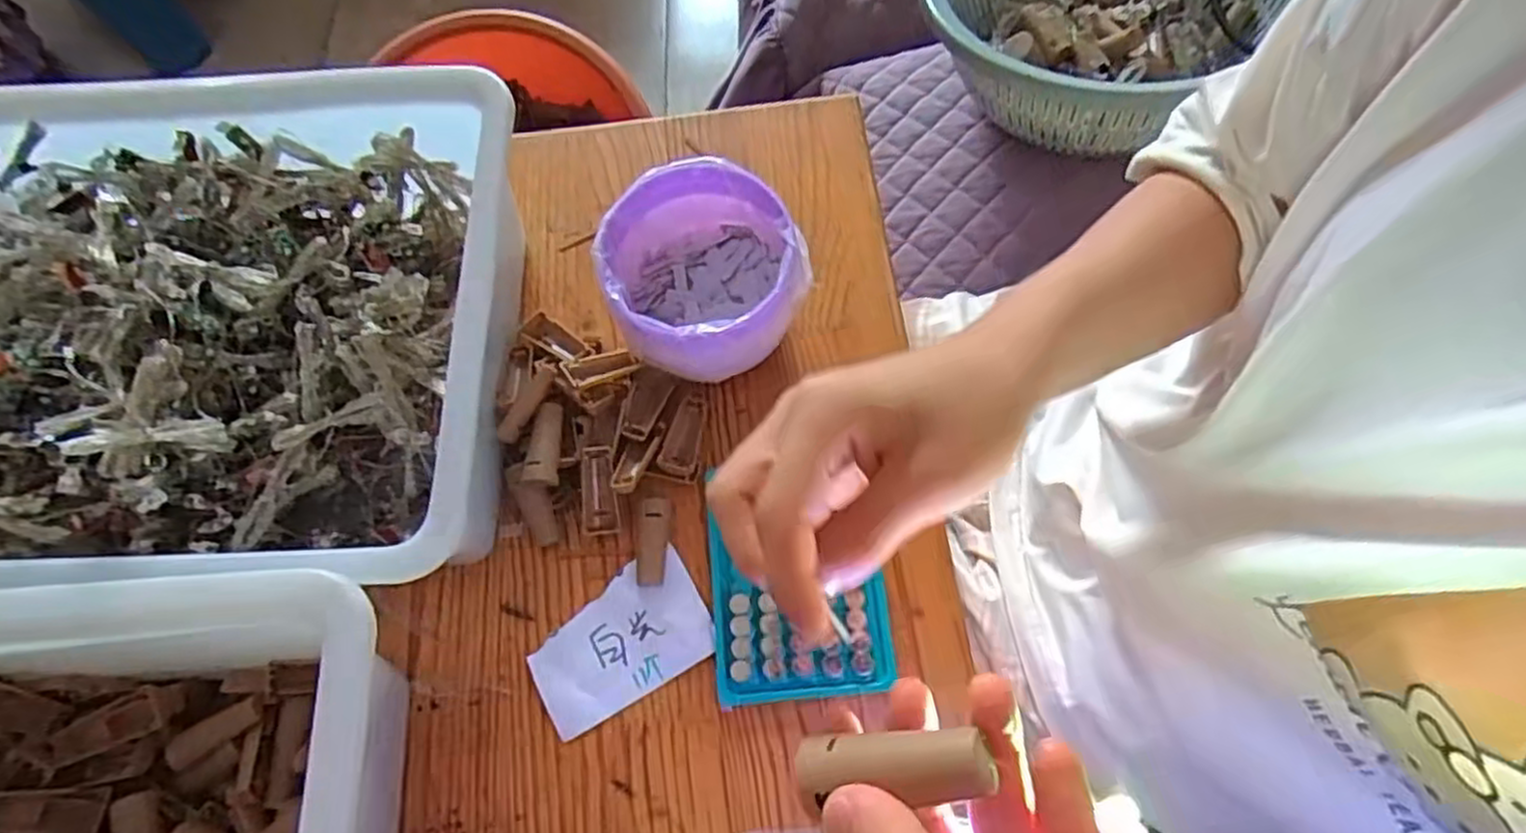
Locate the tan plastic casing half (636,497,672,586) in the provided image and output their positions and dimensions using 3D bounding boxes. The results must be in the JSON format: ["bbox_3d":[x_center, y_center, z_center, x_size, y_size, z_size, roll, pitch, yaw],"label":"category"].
[{"bbox_3d":[-0.064,0.072,0.443,0.018,0.008,0.049,4,67,5],"label":"tan plastic casing half"}]

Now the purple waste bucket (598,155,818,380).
[{"bbox_3d":[-0.032,-0.077,0.452,0.111,0.089,0.108,-1,67,2],"label":"purple waste bucket"}]

